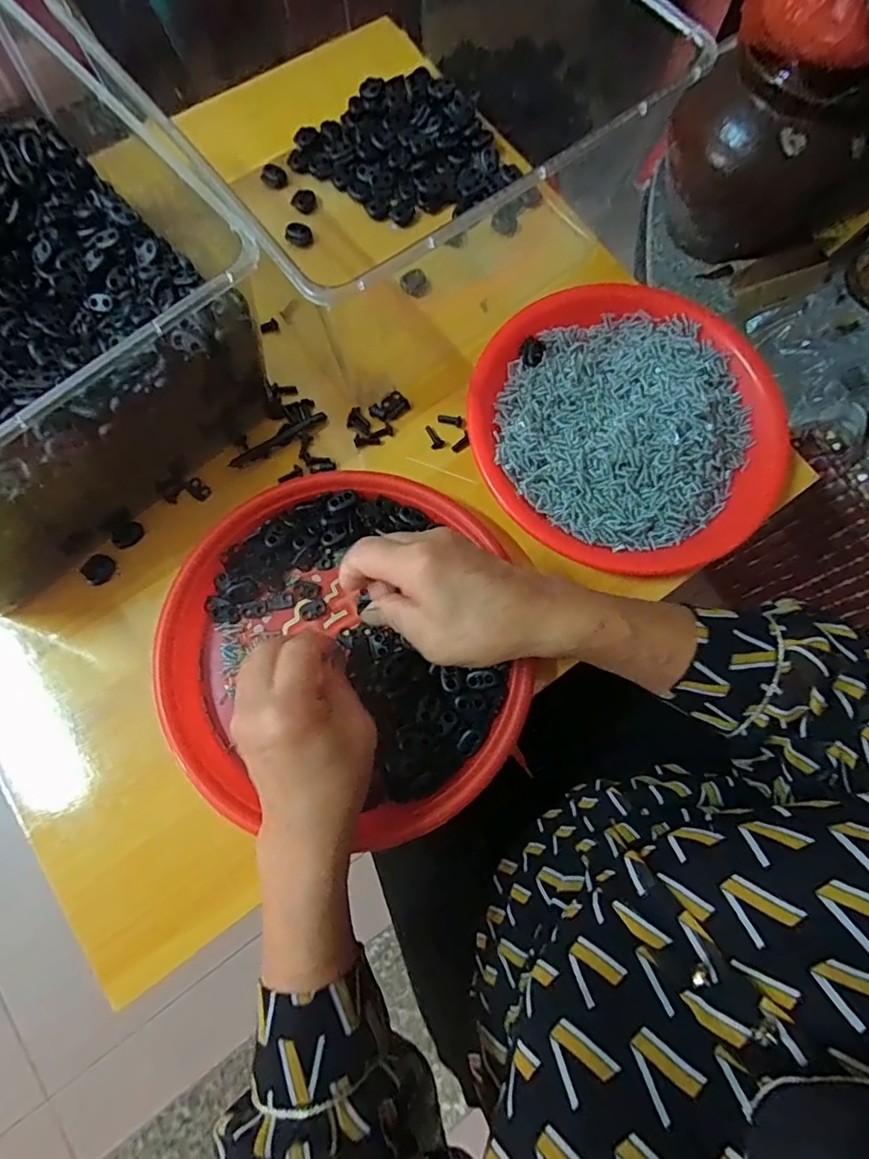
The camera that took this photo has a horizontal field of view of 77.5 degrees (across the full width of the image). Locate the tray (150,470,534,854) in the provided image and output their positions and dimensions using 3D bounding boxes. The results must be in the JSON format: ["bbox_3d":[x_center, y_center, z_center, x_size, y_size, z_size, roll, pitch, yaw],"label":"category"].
[{"bbox_3d":[-0.062,0.045,0.359,0.221,0.025,0.234,0,76,-1],"label":"tray"}]

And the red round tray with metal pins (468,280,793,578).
[{"bbox_3d":[0.142,-0.118,0.400,0.229,0.030,0.213,0,76,-1],"label":"red round tray with metal pins"}]

